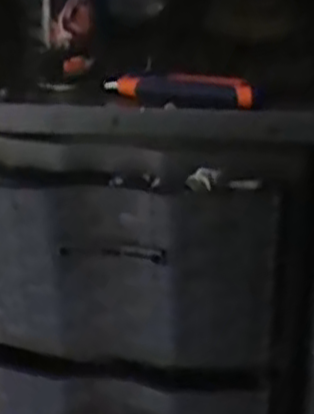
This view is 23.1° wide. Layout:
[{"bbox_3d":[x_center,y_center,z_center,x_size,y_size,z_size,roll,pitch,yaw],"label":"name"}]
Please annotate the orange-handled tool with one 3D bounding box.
[{"bbox_3d":[0.021,-0.107,0.698,0.149,0.030,0.017,12,29,23],"label":"orange-handled tool"}]

